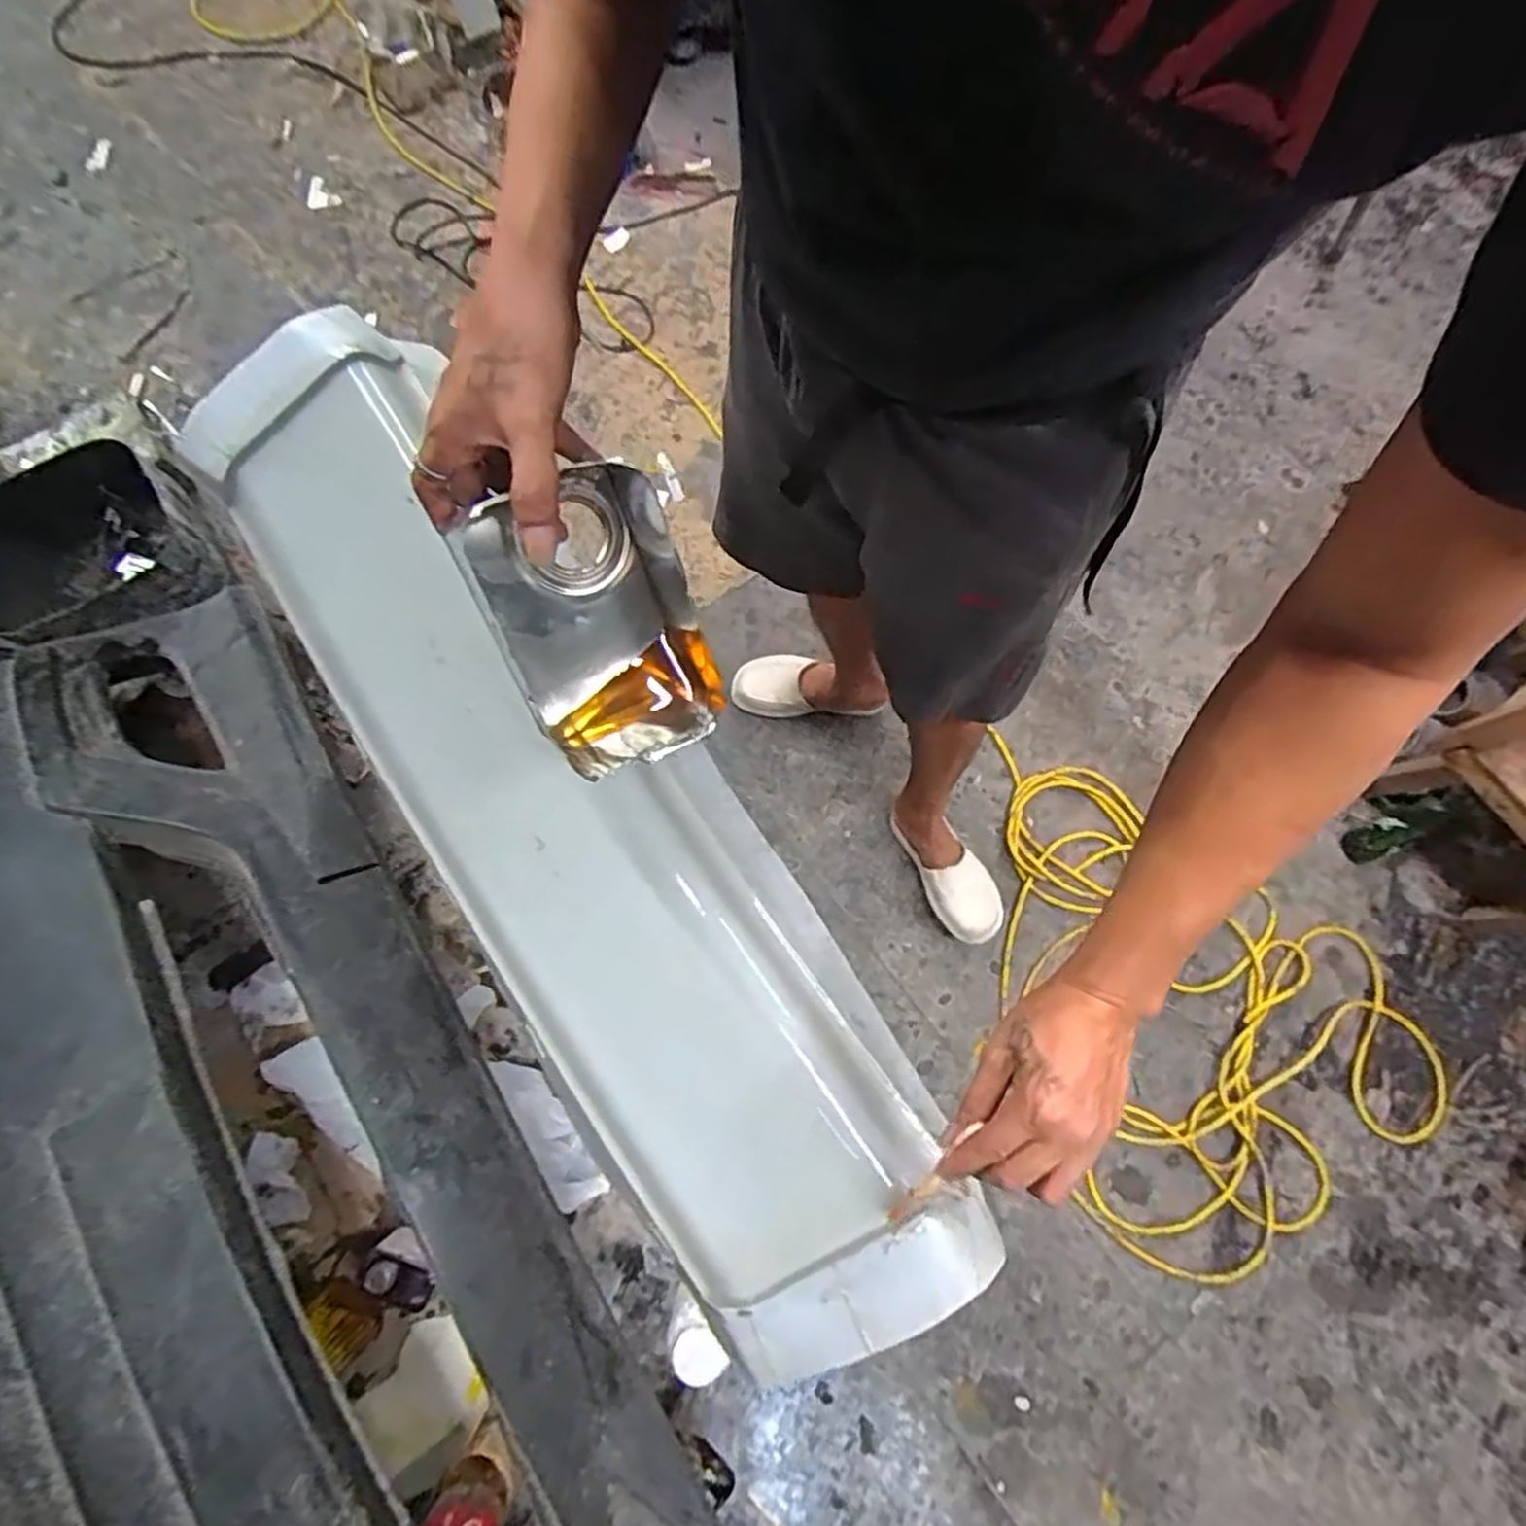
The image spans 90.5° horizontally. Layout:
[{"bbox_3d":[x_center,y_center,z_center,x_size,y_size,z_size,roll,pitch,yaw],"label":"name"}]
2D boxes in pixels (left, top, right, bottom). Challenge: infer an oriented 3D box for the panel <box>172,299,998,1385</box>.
[{"bbox_3d":[-0.179,0.023,0.677,0.245,0.152,0.975,-34,80,-7],"label":"panel"}]

